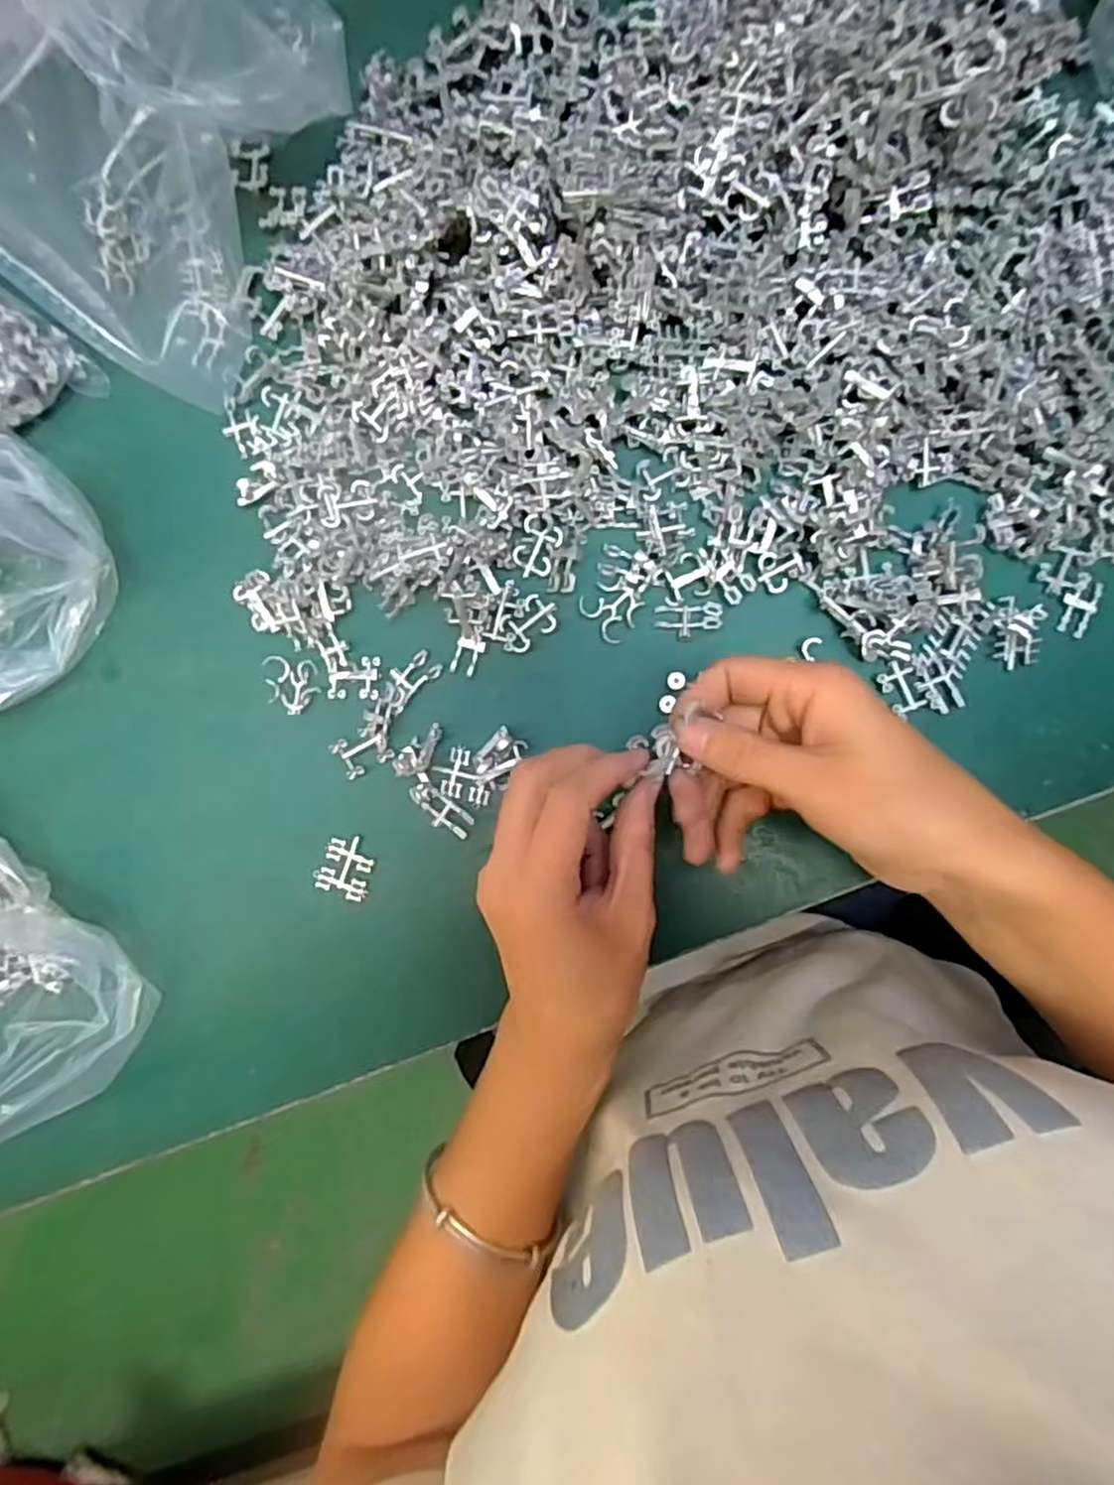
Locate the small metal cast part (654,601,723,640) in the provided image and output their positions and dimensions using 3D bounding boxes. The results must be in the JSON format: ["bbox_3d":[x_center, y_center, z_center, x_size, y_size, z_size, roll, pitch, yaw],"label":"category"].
[{"bbox_3d":[0.066,-0.061,0.362,0.032,0.006,0.017,-6,88,1],"label":"small metal cast part"}]

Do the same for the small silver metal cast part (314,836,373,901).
[{"bbox_3d":[-0.106,0.063,0.365,0.026,0.004,0.029,19,89,2],"label":"small silver metal cast part"}]

